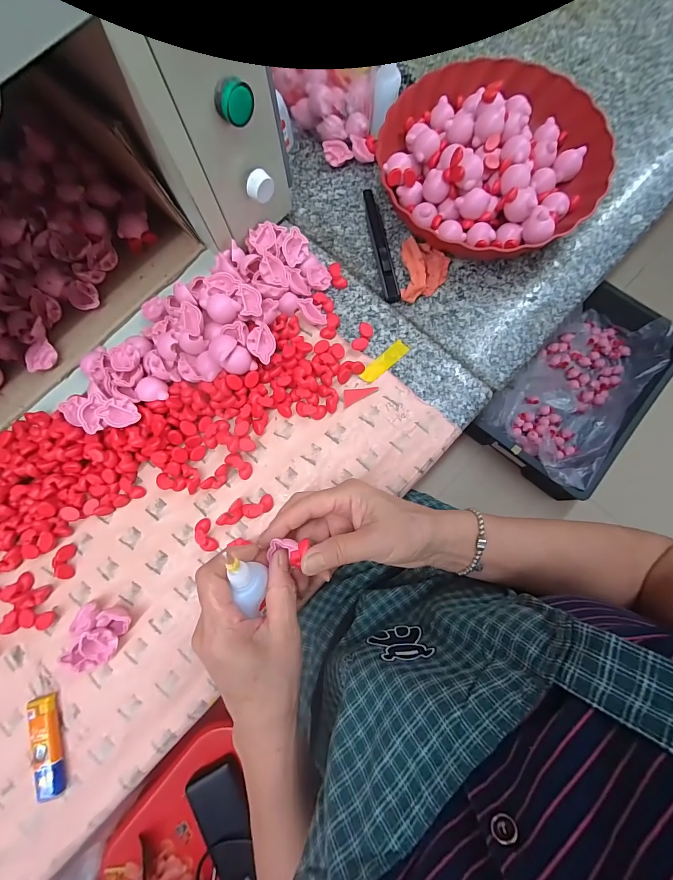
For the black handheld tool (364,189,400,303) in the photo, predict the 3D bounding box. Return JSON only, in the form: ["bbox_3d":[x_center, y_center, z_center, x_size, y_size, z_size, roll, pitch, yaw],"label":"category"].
[{"bbox_3d":[0.050,-0.231,0.412,0.018,0.010,0.154,-11,79,0],"label":"black handheld tool"}]

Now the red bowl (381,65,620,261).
[{"bbox_3d":[0.170,-0.314,0.397,0.227,0.061,0.238,0,79,2],"label":"red bowl"}]

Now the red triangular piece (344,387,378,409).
[{"bbox_3d":[0.023,-0.050,0.371,0.039,0.004,0.015,-30,79,-4],"label":"red triangular piece"}]

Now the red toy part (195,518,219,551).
[{"bbox_3d":[-0.127,0.093,0.345,0.014,0.013,0.032,-25,79,-2],"label":"red toy part"}]

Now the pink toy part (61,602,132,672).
[{"bbox_3d":[-0.221,0.175,0.318,0.050,0.029,0.056,25,81,7],"label":"pink toy part"}]

